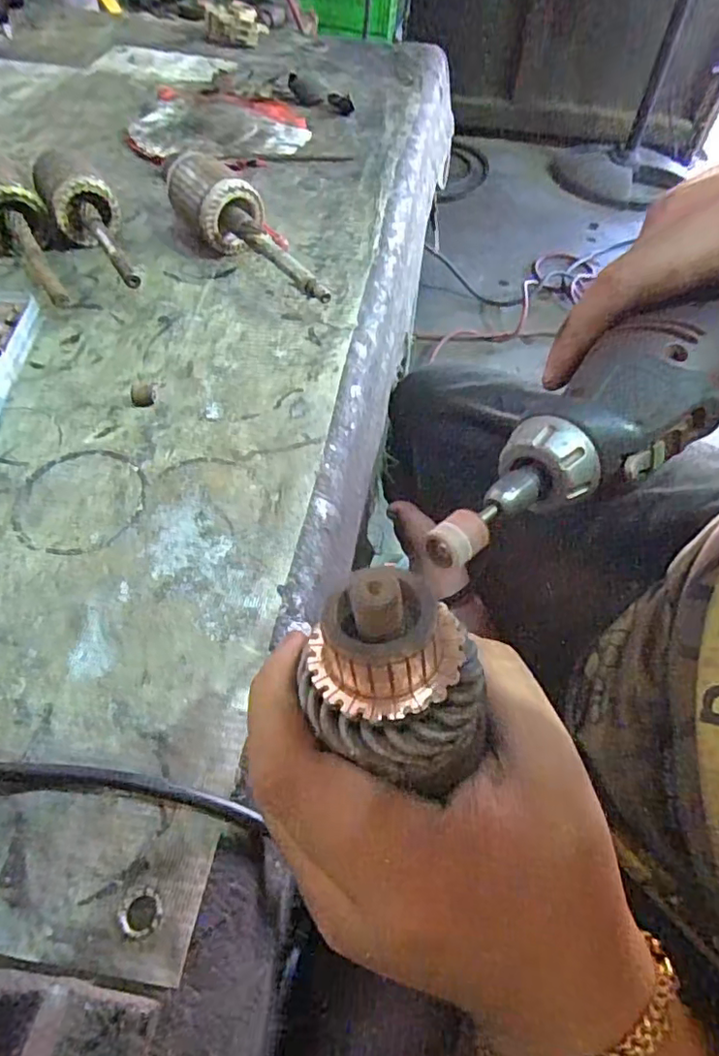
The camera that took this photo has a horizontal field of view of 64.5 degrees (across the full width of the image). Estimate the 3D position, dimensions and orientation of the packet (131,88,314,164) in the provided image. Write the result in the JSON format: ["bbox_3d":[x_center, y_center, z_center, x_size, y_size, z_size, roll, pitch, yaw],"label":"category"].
[{"bbox_3d":[-0.142,-0.418,0.586,0.173,0.016,0.139,-6,55,-8],"label":"packet"}]

